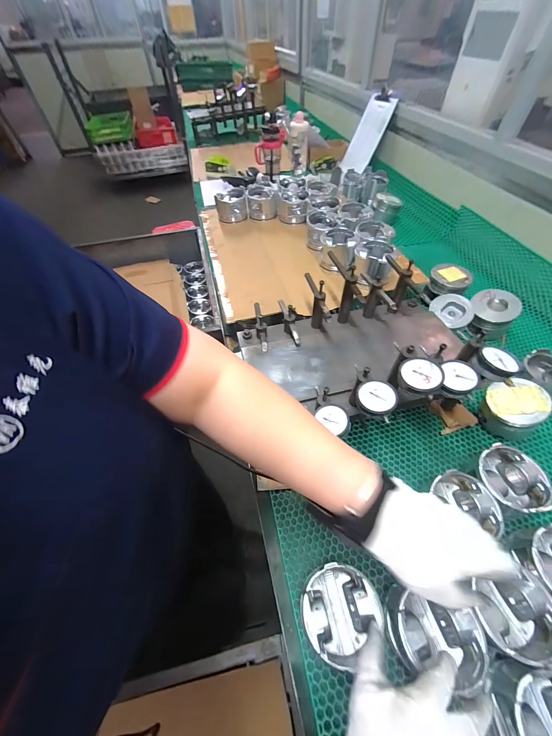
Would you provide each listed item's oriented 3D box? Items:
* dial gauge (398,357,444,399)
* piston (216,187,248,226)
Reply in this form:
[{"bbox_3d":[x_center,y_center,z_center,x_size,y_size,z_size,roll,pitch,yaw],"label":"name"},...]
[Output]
[{"bbox_3d":[0.200,0.012,0.379,0.053,0.019,0.053,28,69,30],"label":"dial gauge"},{"bbox_3d":[-0.150,-0.547,0.928,0.101,0.078,0.098,-7,53,-3],"label":"piston"}]

